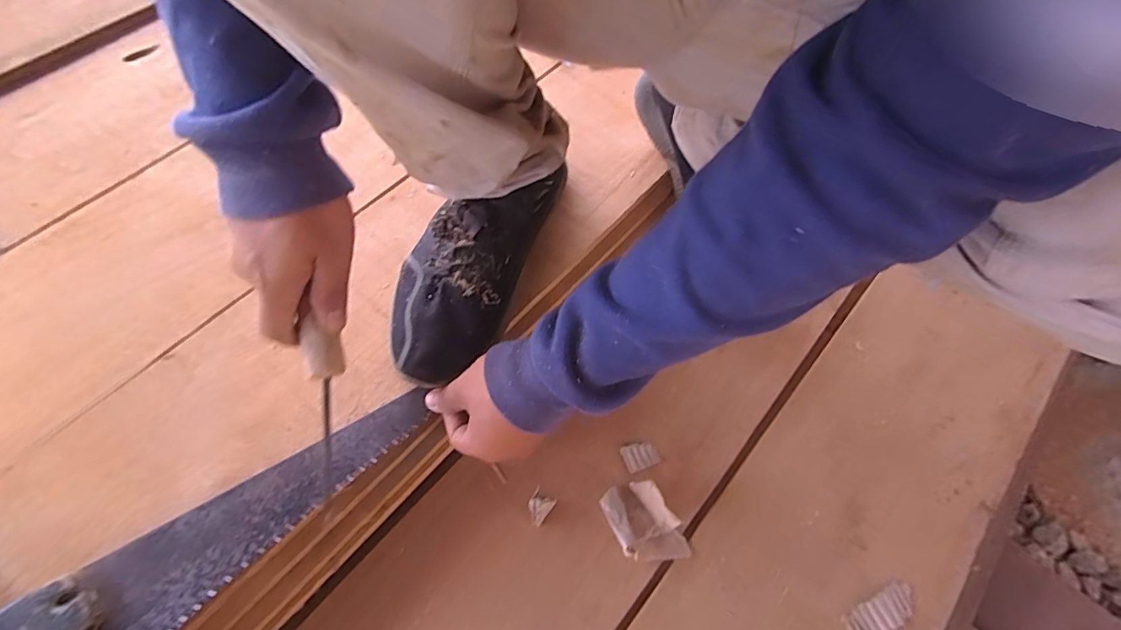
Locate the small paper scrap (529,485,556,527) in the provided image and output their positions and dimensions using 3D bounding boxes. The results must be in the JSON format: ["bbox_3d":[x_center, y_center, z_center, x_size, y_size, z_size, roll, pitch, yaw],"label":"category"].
[{"bbox_3d":[-0.019,0.161,0.433,0.020,0.007,0.026,34,66,14],"label":"small paper scrap"}]

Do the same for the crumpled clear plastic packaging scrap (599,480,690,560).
[{"bbox_3d":[0.070,0.173,0.427,0.055,0.026,0.069,-21,65,-13],"label":"crumpled clear plastic packaging scrap"}]

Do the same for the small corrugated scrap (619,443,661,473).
[{"bbox_3d":[0.071,0.125,0.456,0.030,0.004,0.024,-21,65,-13],"label":"small corrugated scrap"}]

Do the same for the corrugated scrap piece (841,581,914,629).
[{"bbox_3d":[0.259,0.240,0.413,0.065,0.004,0.025,-24,66,-14],"label":"corrugated scrap piece"}]

